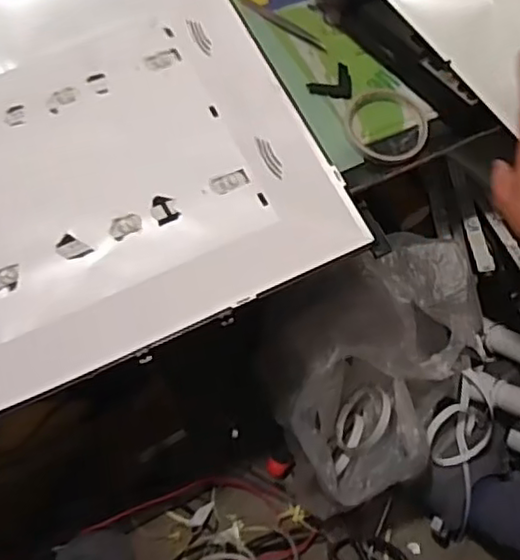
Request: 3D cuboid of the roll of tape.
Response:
[{"bbox_3d":[0.133,-0.164,0.691,0.085,0.015,0.084,1,63,-1],"label":"roll of tape"}]

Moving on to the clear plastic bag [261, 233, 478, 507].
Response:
[{"bbox_3d":[0.123,0.094,0.743,0.193,0.149,0.289,30,66,13],"label":"clear plastic bag"}]

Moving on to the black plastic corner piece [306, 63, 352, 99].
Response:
[{"bbox_3d":[0.076,-0.216,0.706,0.047,0.004,0.049,3,62,0],"label":"black plastic corner piece"}]

